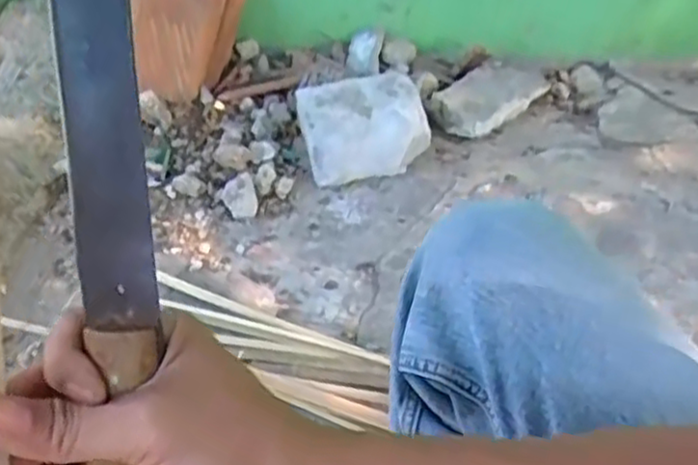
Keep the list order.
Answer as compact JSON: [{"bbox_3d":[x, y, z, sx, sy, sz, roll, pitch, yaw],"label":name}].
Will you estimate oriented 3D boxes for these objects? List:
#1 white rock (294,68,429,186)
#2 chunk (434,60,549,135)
[{"bbox_3d":[0.026,-0.228,1.414,0.235,0.118,0.275,-6,42,-8],"label":"white rock"},{"bbox_3d":[0.290,-0.272,1.503,0.159,0.067,0.258,25,47,25],"label":"chunk"}]

